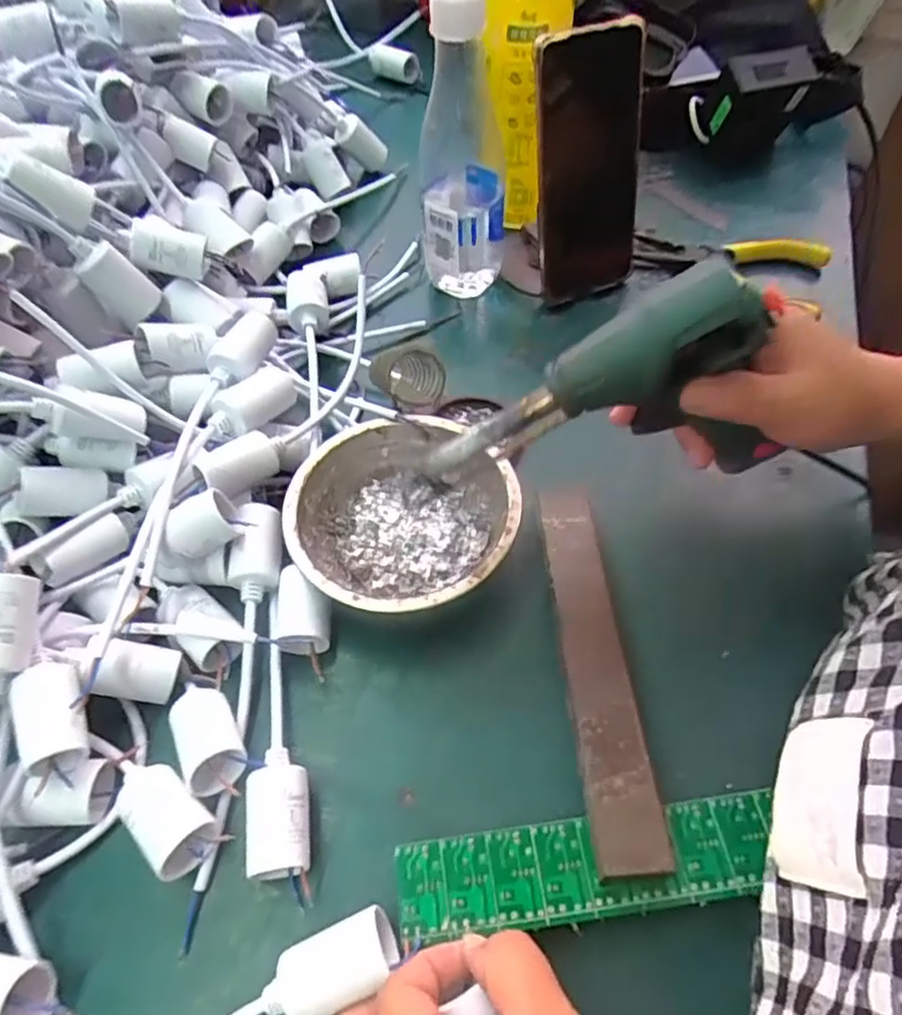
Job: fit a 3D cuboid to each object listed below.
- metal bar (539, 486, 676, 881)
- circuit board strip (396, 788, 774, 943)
[{"bbox_3d":[0.071,0.070,0.344,0.033,0.017,0.211,-1,52,-2],"label":"metal bar"},{"bbox_3d":[0.060,0.155,0.291,0.164,0.007,0.038,-7,60,-1],"label":"circuit board strip"}]

